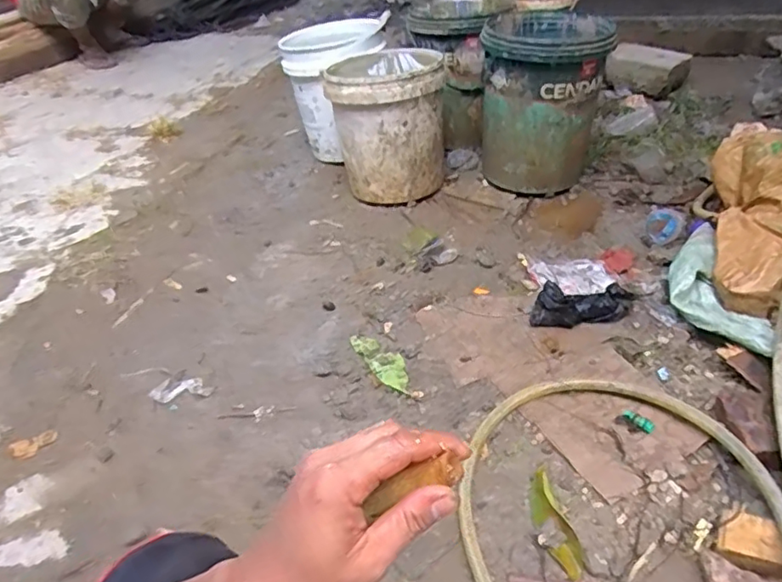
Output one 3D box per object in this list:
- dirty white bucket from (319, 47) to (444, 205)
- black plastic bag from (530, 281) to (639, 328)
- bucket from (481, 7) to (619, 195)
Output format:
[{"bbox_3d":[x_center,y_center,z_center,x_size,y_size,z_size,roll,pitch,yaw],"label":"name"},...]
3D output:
[{"bbox_3d":[-0.001,-0.432,1.530,0.271,0.335,0.295,-4,39,3],"label":"dirty white bucket"},{"bbox_3d":[0.373,0.019,1.096,0.226,0.069,0.074,-14,39,-9],"label":"black plastic bag"},{"bbox_3d":[0.389,-0.478,1.486,0.274,0.374,0.316,9,41,18],"label":"bucket"}]

